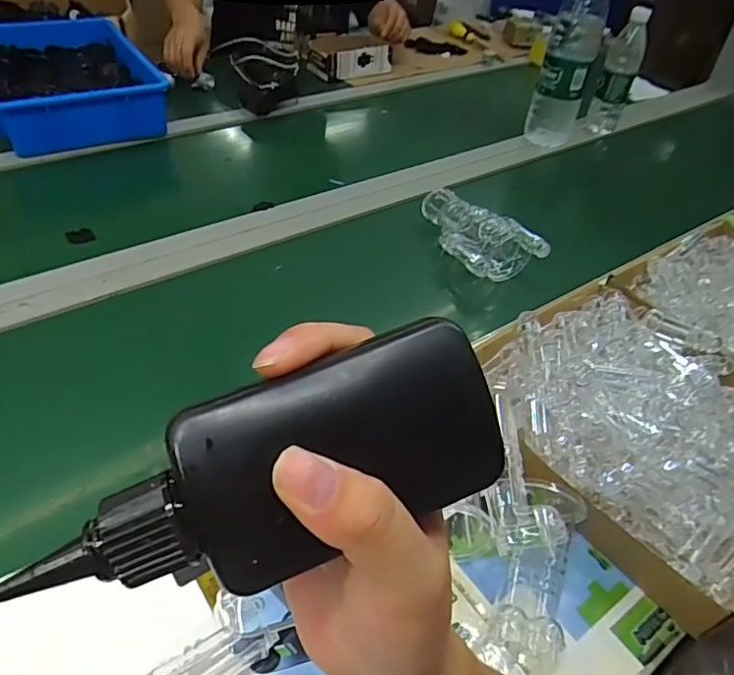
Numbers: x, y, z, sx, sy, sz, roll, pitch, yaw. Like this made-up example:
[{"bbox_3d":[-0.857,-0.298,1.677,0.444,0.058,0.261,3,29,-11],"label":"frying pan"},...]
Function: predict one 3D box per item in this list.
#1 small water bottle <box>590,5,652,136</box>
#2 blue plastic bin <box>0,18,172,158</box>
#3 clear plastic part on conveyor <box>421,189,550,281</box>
[{"bbox_3d":[0.526,-0.542,1.202,0.070,0.255,0.060,20,45,14],"label":"small water bottle"},{"bbox_3d":[-0.563,-0.481,1.064,0.273,0.095,0.391,-20,50,-26],"label":"blue plastic bin"},{"bbox_3d":[0.158,-0.167,0.846,0.122,0.054,0.195,-16,48,-22],"label":"clear plastic part on conveyor"}]

